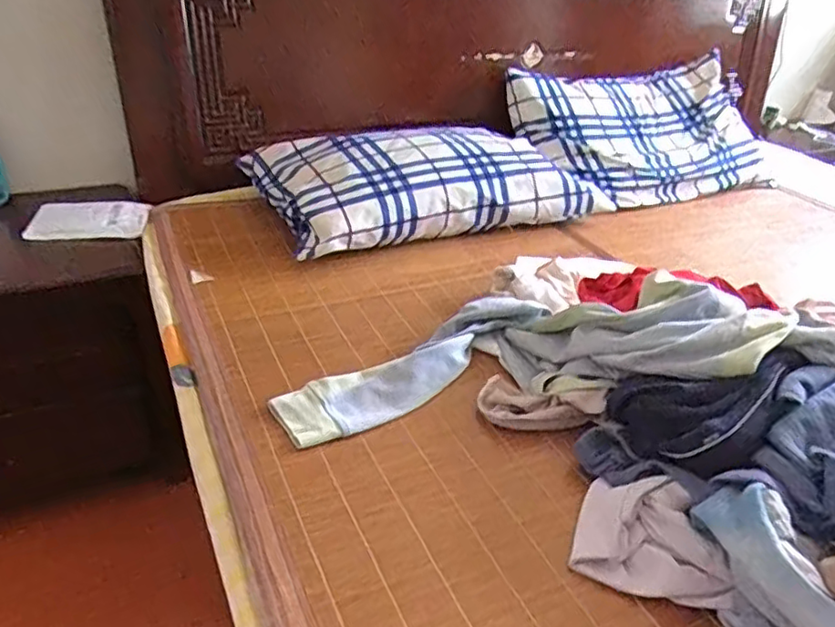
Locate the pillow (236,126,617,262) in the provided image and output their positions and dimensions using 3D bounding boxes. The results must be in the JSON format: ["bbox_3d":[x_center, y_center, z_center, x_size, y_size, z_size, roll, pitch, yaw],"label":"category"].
[{"bbox_3d":[0.038,-0.251,1.206,0.628,0.143,0.281,-13,36,-26],"label":"pillow"}]

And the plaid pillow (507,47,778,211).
[{"bbox_3d":[0.578,-0.447,1.486,0.706,0.120,0.400,-17,71,-21],"label":"plaid pillow"}]

